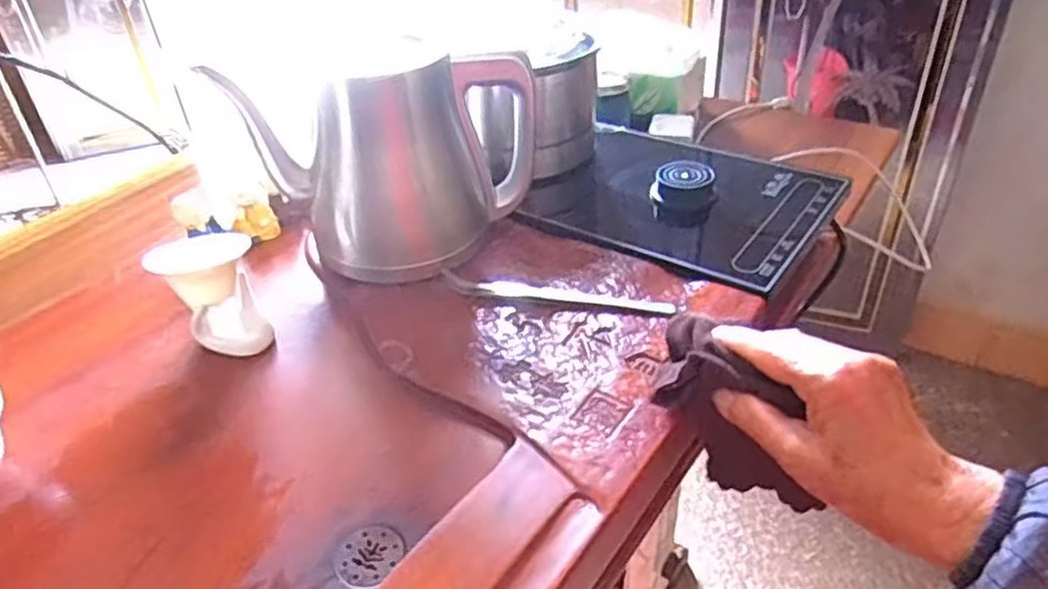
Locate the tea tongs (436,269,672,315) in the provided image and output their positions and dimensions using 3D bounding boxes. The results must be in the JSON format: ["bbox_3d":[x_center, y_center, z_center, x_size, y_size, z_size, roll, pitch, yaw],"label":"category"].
[{"bbox_3d":[0.022,-0.001,0.532,0.172,0.006,0.021,6,38,14],"label":"tea tongs"}]

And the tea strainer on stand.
[{"bbox_3d":[-0.211,0.001,0.503,0.060,0.070,0.058,-29,43,-29],"label":"tea strainer on stand"}]

